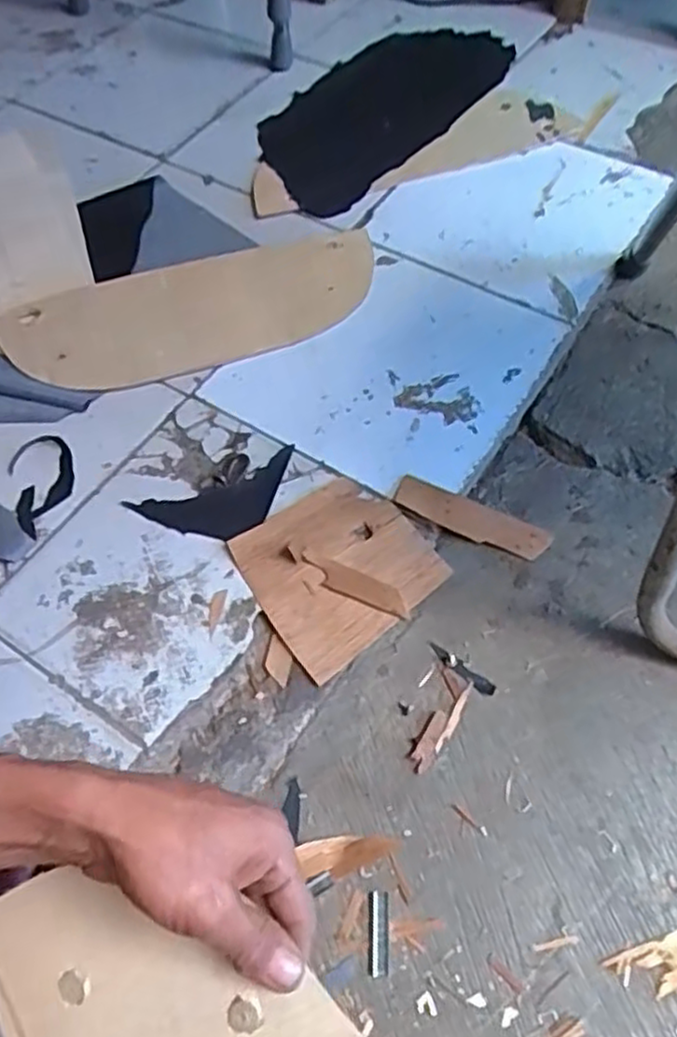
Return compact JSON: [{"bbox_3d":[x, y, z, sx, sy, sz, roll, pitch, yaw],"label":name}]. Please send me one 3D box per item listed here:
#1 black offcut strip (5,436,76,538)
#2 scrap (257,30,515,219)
[{"bbox_3d":[-0.285,-0.034,0.699,0.060,0.010,0.112,-21,61,-9],"label":"black offcut strip"},{"bbox_3d":[0.056,-0.581,1.004,0.234,0.013,0.468,28,65,18],"label":"scrap"}]

